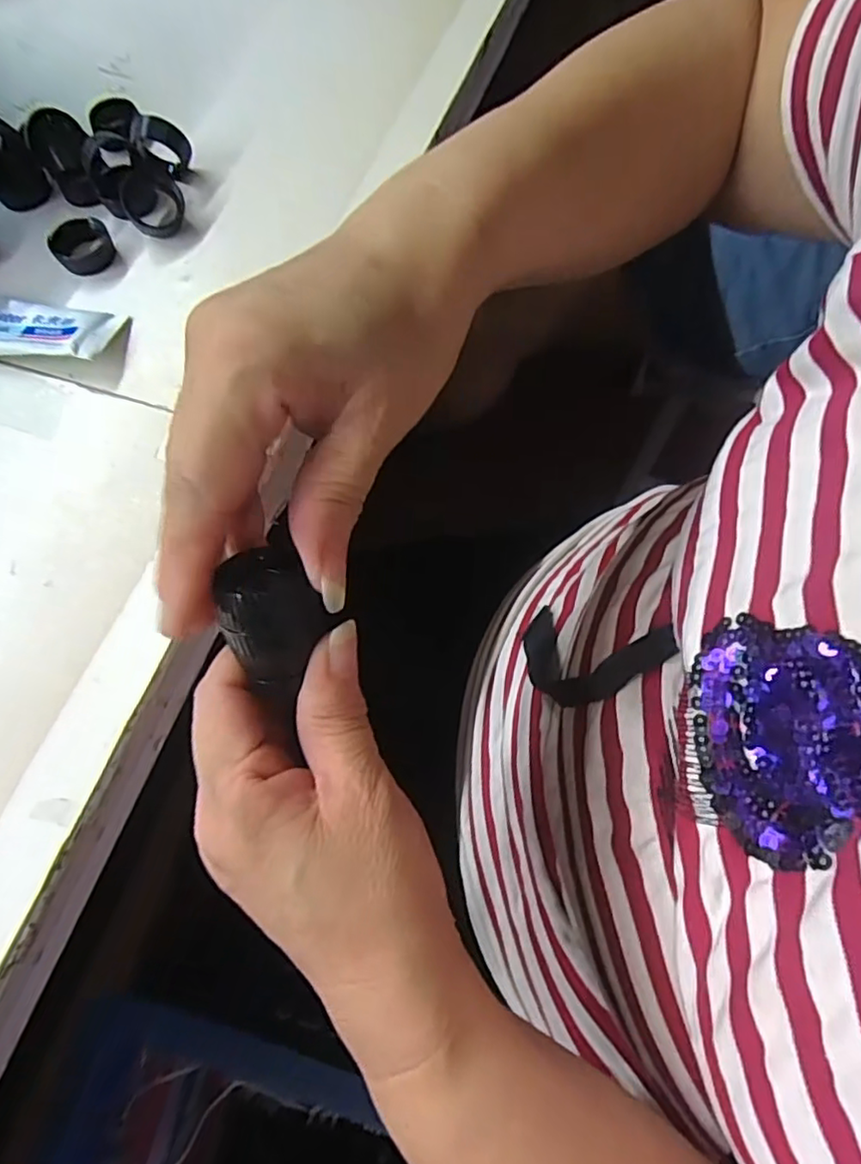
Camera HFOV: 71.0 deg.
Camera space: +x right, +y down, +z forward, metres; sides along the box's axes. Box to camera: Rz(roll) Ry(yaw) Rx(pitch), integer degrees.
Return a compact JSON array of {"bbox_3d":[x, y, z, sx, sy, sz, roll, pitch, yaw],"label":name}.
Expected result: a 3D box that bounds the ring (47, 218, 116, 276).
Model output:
[{"bbox_3d":[-0.177,-0.171,0.306,0.028,0.009,0.028,0,68,1],"label":"ring"}]

